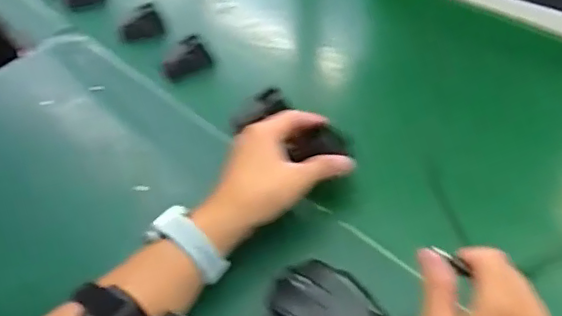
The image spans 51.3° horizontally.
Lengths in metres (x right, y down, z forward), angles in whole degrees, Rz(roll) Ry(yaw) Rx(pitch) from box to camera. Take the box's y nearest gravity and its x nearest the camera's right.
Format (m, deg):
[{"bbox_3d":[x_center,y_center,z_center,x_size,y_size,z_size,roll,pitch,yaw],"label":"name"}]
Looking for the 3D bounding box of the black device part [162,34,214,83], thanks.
[{"bbox_3d":[-0.120,-0.124,0.741,0.058,0.042,0.030,-19,44,-12],"label":"black device part"}]

